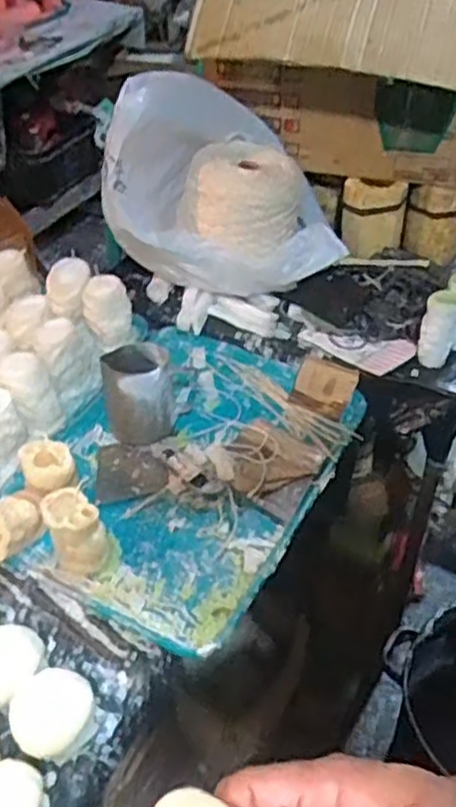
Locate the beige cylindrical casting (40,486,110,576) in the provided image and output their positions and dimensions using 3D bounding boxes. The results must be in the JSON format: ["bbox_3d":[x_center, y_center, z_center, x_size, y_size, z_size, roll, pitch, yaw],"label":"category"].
[{"bbox_3d":[-0.175,0.145,0.816,0.065,0.071,0.081,-18,48,-14],"label":"beige cylindrical casting"}]

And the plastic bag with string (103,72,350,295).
[{"bbox_3d":[-0.005,-0.304,1.000,0.311,0.239,0.198,0,46,3],"label":"plastic bag with string"}]

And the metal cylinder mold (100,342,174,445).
[{"bbox_3d":[-0.117,-0.011,0.942,0.089,0.106,0.103,-5,46,-2],"label":"metal cylinder mold"}]

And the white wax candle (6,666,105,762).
[{"bbox_3d":[-0.169,0.303,0.688,0.069,0.055,0.073,-2,46,2],"label":"white wax candle"}]

